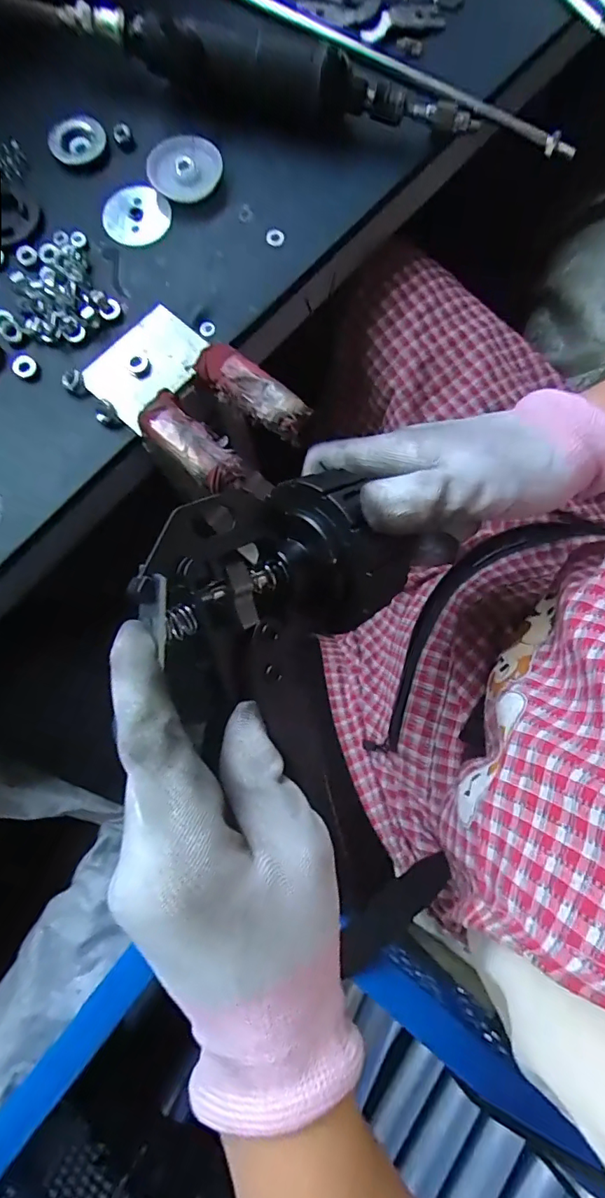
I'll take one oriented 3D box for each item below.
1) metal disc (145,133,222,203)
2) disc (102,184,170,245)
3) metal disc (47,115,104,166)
[{"bbox_3d":[-0.081,-0.294,0.340,0.042,0.009,0.047,30,82,6],"label":"metal disc"},{"bbox_3d":[-0.115,-0.262,0.340,0.044,0.006,0.042,0,80,1],"label":"disc"},{"bbox_3d":[-0.158,-0.322,0.350,0.038,0.008,0.038,0,80,1],"label":"metal disc"}]

